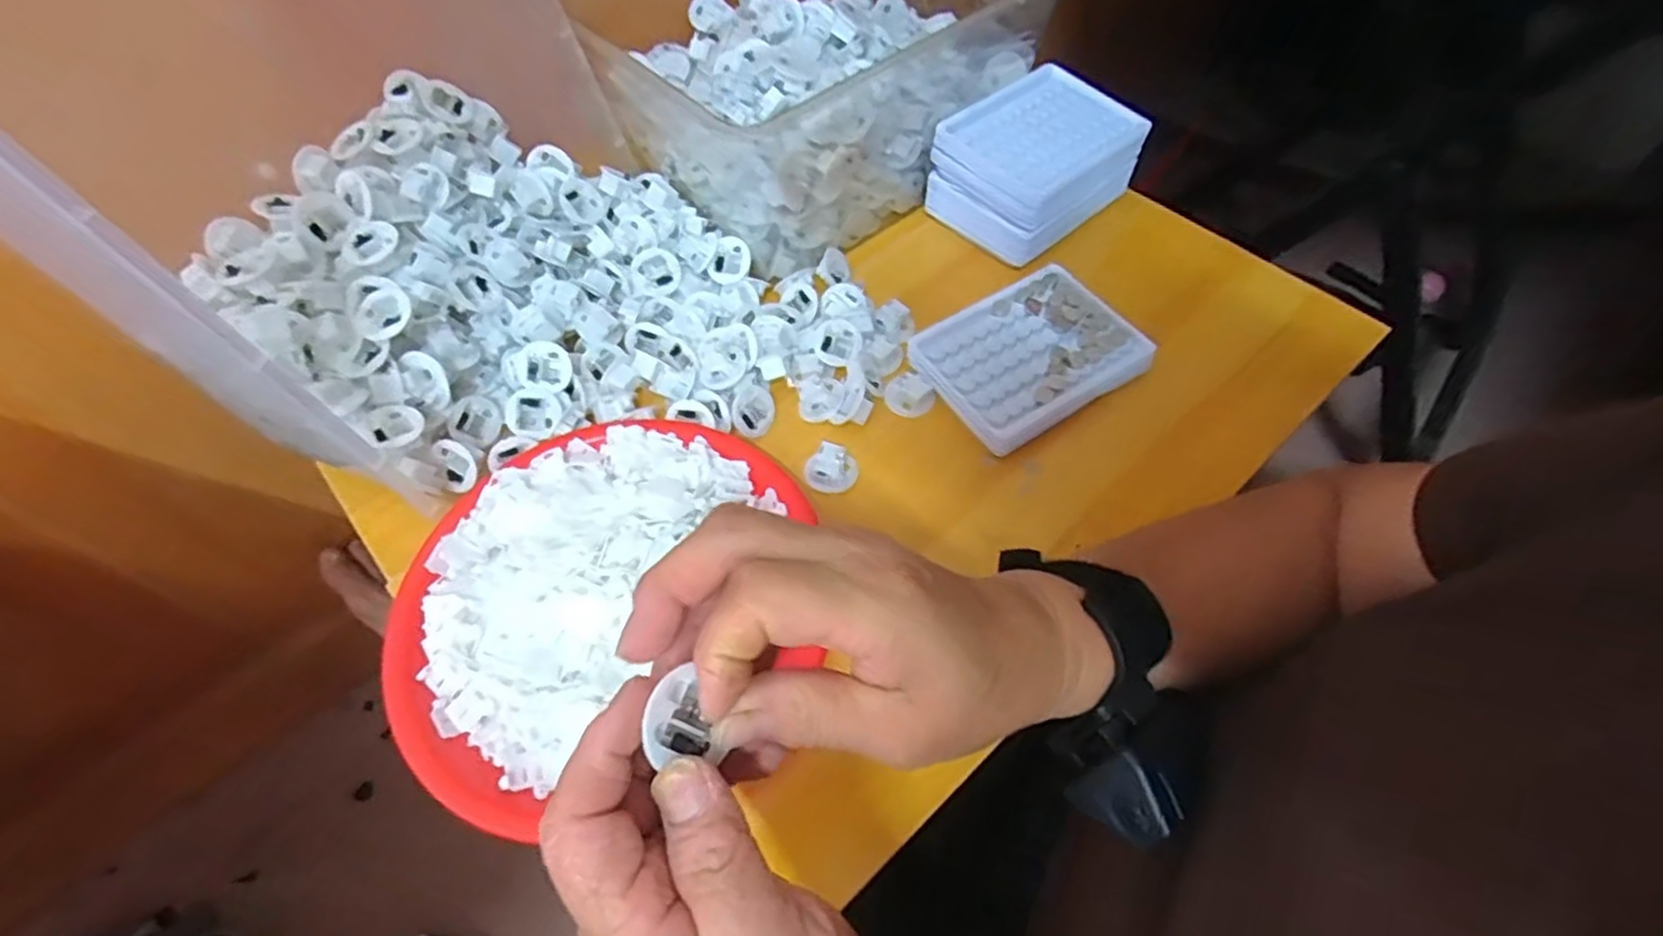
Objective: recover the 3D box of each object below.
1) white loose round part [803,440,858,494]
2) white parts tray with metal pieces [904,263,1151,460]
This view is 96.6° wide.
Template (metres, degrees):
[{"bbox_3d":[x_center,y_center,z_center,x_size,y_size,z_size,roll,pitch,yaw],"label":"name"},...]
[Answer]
[{"bbox_3d":[0.000,0.000,0.458,0.031,0.015,0.029,19,63,10],"label":"white loose round part"},{"bbox_3d":[0.129,-0.073,0.487,0.130,0.025,0.101,-29,61,-16],"label":"white parts tray with metal pieces"}]

